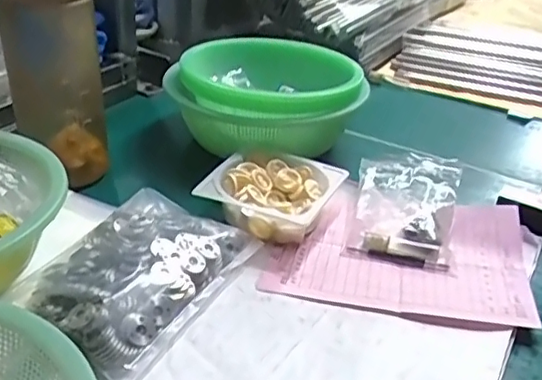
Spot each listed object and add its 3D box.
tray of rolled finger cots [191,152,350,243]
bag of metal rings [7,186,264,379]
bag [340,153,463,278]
[{"bbox_3d":[0.001,0.003,0.463,0.089,0.033,0.088,16,32,20],"label":"tray of rolled finger cots"},{"bbox_3d":[-0.087,0.048,0.386,0.104,0.023,0.148,17,33,21],"label":"bag of metal rings"},{"bbox_3d":[0.103,0.012,0.460,0.076,0.035,0.109,10,31,11],"label":"bag"}]

